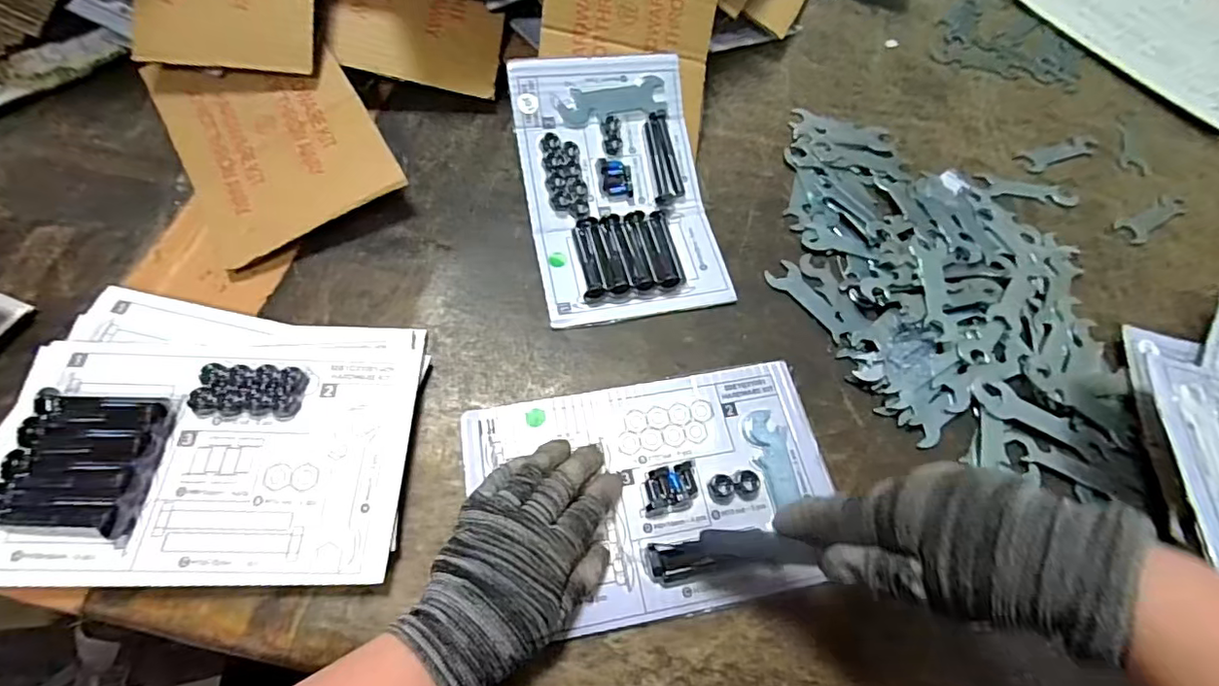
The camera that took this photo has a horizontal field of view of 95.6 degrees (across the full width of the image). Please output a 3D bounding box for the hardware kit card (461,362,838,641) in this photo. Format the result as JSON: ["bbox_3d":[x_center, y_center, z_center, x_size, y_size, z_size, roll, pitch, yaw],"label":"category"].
[{"bbox_3d":[0.031,0.094,0.360,0.233,0.014,0.148,-8,63,-8],"label":"hardware kit card"}]

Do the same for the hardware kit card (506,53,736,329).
[{"bbox_3d":[0.007,-0.133,0.450,0.147,0.061,0.218,-9,63,-9],"label":"hardware kit card"}]

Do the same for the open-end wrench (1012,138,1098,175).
[{"bbox_3d":[0.442,-0.188,0.544,0.090,0.005,0.025,-19,65,-13],"label":"open-end wrench"}]

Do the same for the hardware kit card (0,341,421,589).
[{"bbox_3d":[-0.248,0.068,0.336,0.236,0.020,0.145,1,64,-4],"label":"hardware kit card"}]

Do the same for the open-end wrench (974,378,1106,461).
[{"bbox_3d":[0.311,0.054,0.399,0.095,0.006,0.025,23,63,8],"label":"open-end wrench"}]

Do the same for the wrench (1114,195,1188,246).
[{"bbox_3d":[0.501,-0.116,0.509,0.087,0.004,0.027,-26,67,-16],"label":"wrench"}]

